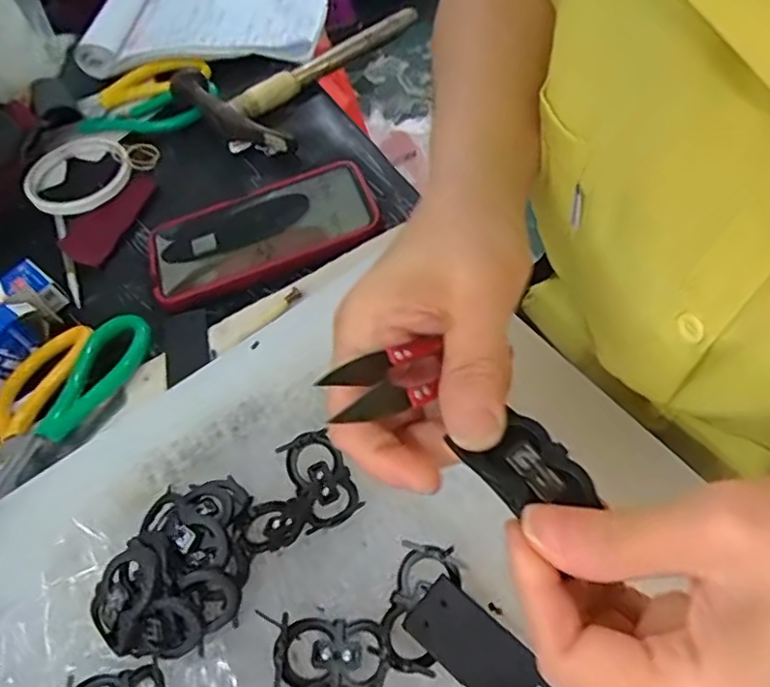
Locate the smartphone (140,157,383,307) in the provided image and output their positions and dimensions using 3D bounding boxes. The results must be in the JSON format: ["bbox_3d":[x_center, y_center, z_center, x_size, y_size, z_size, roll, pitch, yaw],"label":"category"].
[{"bbox_3d":[-0.089,-0.083,0.454,0.165,0.010,0.085,-22,53,-4],"label":"smartphone"}]

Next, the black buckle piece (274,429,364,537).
[{"bbox_3d":[-0.030,0.066,0.297,0.027,0.014,0.047,-24,55,-8],"label":"black buckle piece"}]

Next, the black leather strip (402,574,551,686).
[{"bbox_3d":[0.038,0.122,0.244,0.062,0.004,0.026,37,80,22],"label":"black leather strip"}]

